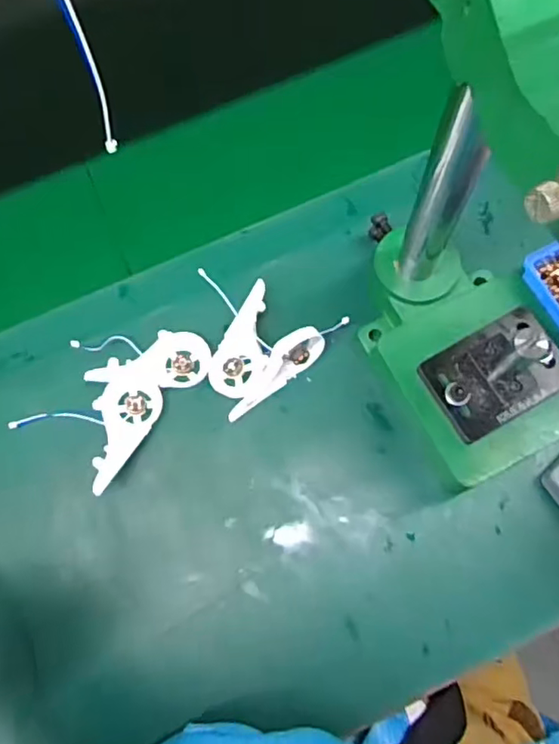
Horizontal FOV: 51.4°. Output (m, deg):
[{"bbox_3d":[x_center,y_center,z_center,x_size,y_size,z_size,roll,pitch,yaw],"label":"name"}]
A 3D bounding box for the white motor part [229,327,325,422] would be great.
[{"bbox_3d":[-0.005,0.000,0.456,0.094,0.034,0.023,-38,77,-9],"label":"white motor part"}]

